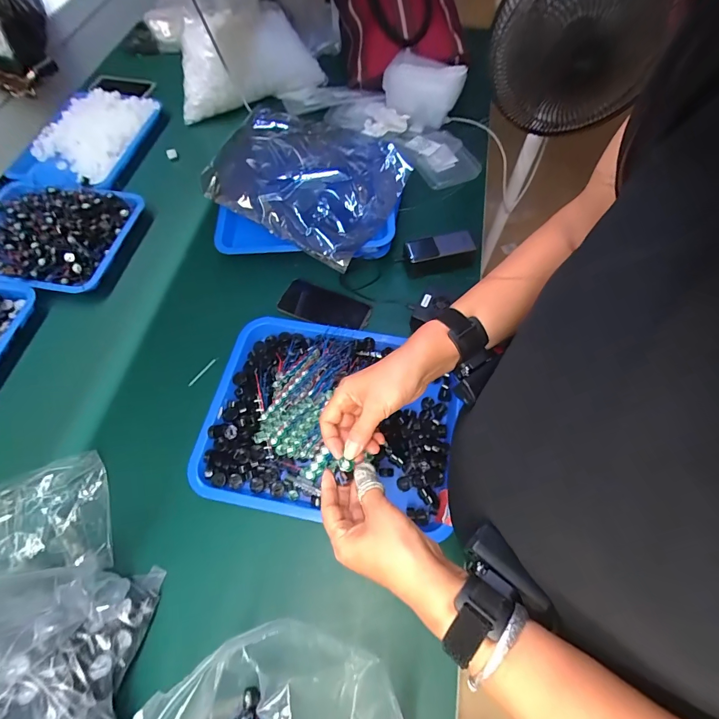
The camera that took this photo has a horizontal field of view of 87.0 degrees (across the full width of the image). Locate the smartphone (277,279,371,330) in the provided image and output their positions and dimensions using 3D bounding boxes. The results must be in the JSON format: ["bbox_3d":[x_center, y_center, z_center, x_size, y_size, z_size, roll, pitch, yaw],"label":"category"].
[{"bbox_3d":[-0.062,-0.095,0.692,0.155,0.013,0.072,19,75,0],"label":"smartphone"}]

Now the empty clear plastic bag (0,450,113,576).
[{"bbox_3d":[-0.453,0.212,0.502,0.204,0.087,0.158,-11,63,-4],"label":"empty clear plastic bag"}]

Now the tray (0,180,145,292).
[{"bbox_3d":[-0.587,-0.242,0.705,0.297,0.049,0.219,5,63,4],"label":"tray"}]

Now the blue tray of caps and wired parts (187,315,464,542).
[{"bbox_3d":[-0.045,0.071,0.562,0.374,0.070,0.299,6,63,4],"label":"blue tray of caps and wired parts"}]

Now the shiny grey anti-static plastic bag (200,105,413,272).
[{"bbox_3d":[-0.083,-0.343,0.693,0.317,0.090,0.283,31,68,15],"label":"shiny grey anti-static plastic bag"}]

